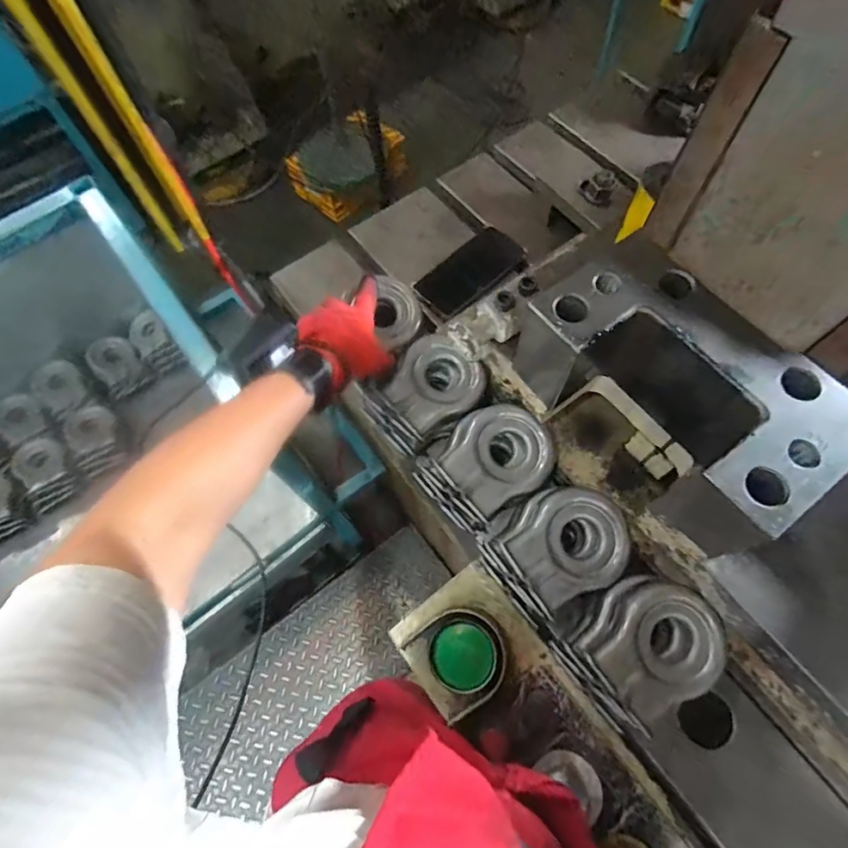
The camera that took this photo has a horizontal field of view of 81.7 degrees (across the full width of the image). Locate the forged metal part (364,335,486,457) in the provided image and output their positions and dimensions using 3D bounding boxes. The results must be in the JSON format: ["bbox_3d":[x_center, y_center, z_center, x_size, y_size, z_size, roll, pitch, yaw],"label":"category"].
[{"bbox_3d":[0.002,-0.033,0.569,0.123,0.065,0.095,-40,71,-15],"label":"forged metal part"}]

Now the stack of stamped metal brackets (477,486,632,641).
[{"bbox_3d":[0.137,0.127,0.499,0.128,0.057,0.110,-39,71,-14],"label":"stack of stamped metal brackets"}]

